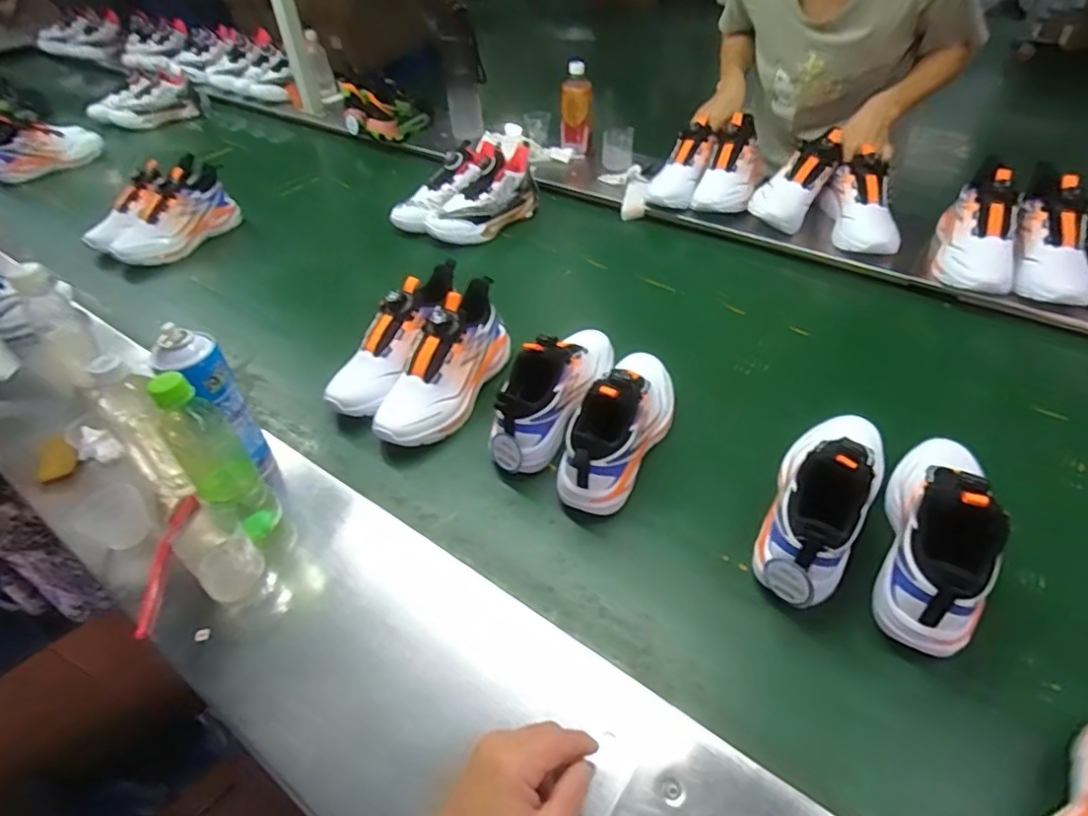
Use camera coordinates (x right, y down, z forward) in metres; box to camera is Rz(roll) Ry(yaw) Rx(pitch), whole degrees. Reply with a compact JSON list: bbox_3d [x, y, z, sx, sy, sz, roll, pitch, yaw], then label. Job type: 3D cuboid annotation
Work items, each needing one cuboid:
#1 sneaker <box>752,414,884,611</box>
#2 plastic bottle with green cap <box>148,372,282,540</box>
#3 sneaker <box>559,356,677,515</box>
[{"bbox_3d":[0.291,0.090,0.629,0.084,0.131,0.234,18,50,26],"label":"sneaker"},{"bbox_3d":[-0.329,0.061,0.612,0.059,0.226,0.058,-33,48,-23],"label":"plastic bottle with green cap"},{"bbox_3d":[0.089,0.008,0.732,0.093,0.137,0.245,17,49,26],"label":"sneaker"}]

